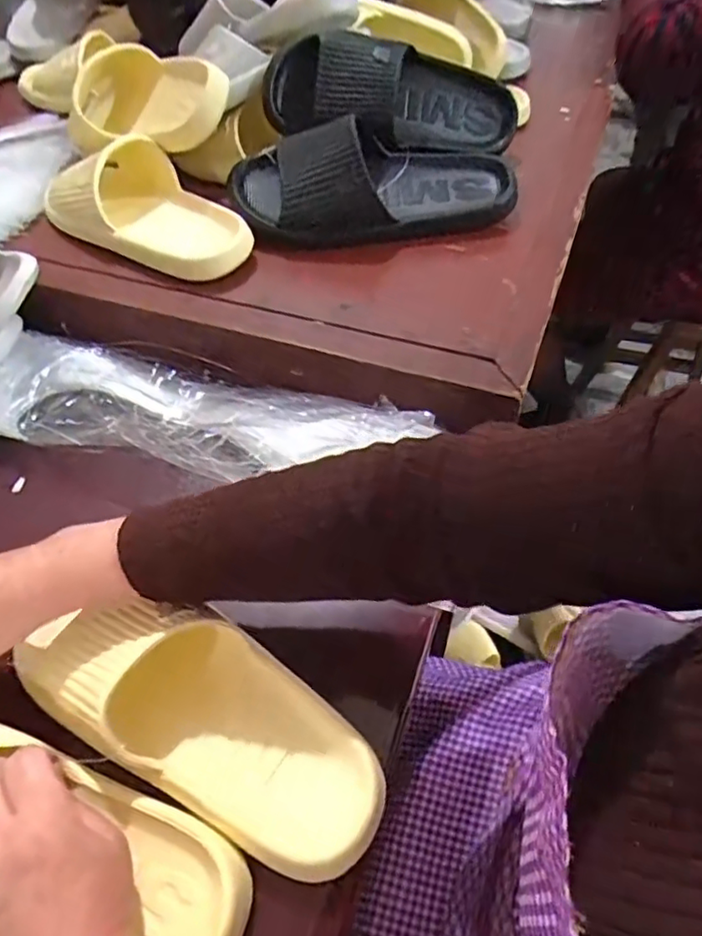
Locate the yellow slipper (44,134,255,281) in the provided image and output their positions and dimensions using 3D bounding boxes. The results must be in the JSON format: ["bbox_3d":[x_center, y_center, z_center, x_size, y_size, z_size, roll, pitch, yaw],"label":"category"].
[{"bbox_3d":[-0.203,-0.250,0.582,0.221,0.067,0.098,35,59,27],"label":"yellow slipper"}]

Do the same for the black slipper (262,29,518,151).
[{"bbox_3d":[0.047,-0.396,0.647,0.262,0.091,0.102,1,49,-15],"label":"black slipper"}]

